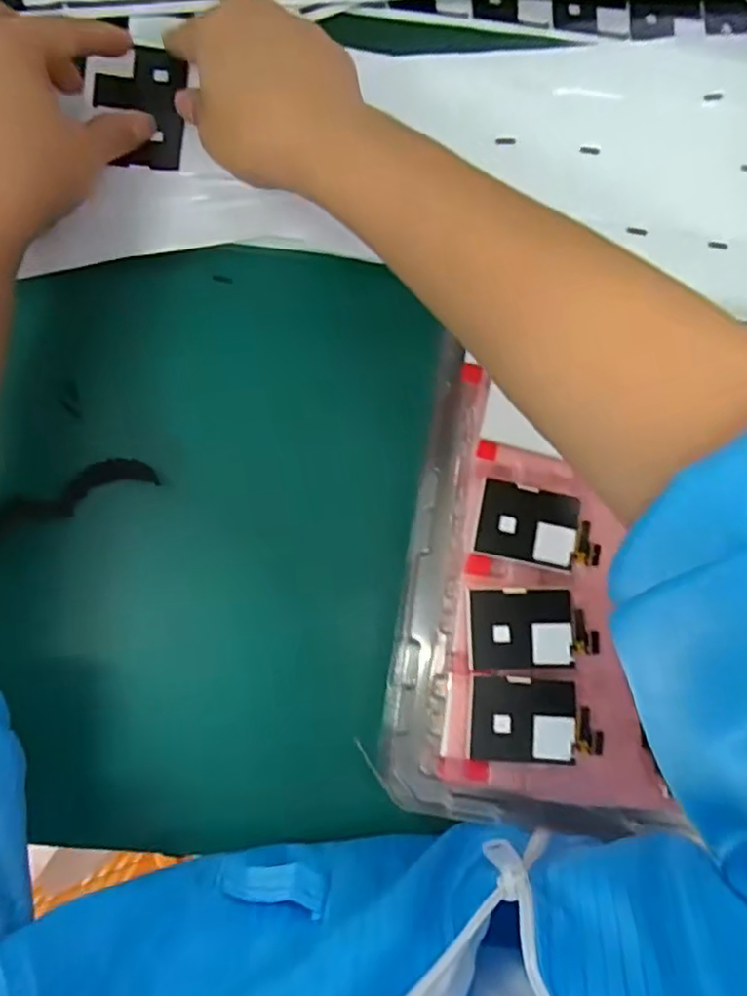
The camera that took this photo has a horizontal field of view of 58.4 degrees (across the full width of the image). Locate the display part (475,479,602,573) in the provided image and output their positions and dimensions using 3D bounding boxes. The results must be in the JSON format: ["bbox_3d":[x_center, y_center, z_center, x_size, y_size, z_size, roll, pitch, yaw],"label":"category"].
[{"bbox_3d":[0.075,0.013,0.301,0.054,0.004,0.034,13,77,3],"label":"display part"}]

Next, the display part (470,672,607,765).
[{"bbox_3d":[0.070,0.096,0.287,0.055,0.004,0.034,5,79,-7],"label":"display part"}]

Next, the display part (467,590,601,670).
[{"bbox_3d":[0.070,0.057,0.294,0.056,0.004,0.033,0,80,-8],"label":"display part"}]

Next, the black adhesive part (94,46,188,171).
[{"bbox_3d":[-0.118,-0.198,0.337,0.044,0.009,0.064,2,82,-5],"label":"black adhesive part"}]

